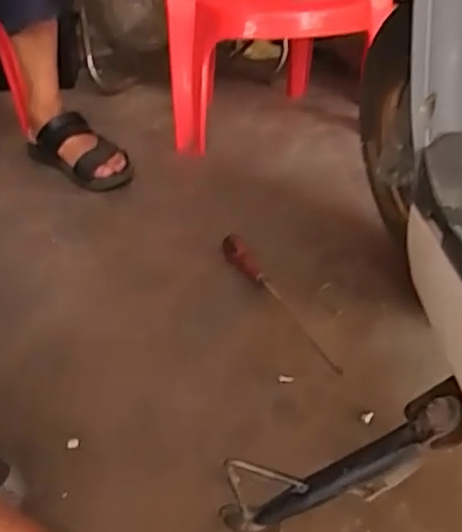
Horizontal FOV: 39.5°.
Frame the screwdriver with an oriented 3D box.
[{"bbox_3d":[0.060,0.040,0.864,0.029,0.028,0.295,-15,36,-20],"label":"screwdriver"}]

